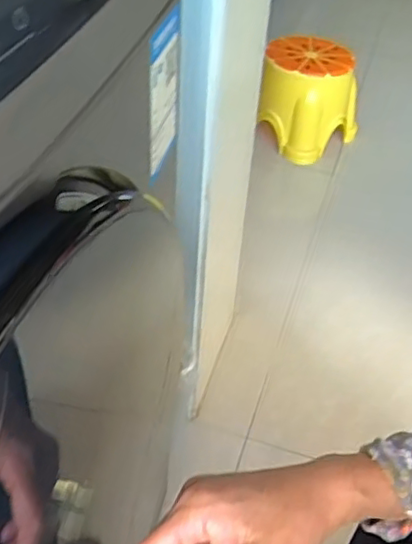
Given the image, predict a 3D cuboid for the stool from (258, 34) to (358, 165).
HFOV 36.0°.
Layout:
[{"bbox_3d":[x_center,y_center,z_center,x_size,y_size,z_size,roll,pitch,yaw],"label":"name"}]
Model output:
[{"bbox_3d":[0.268,-0.454,1.681,0.275,0.242,0.241,12,43,9],"label":"stool"}]

